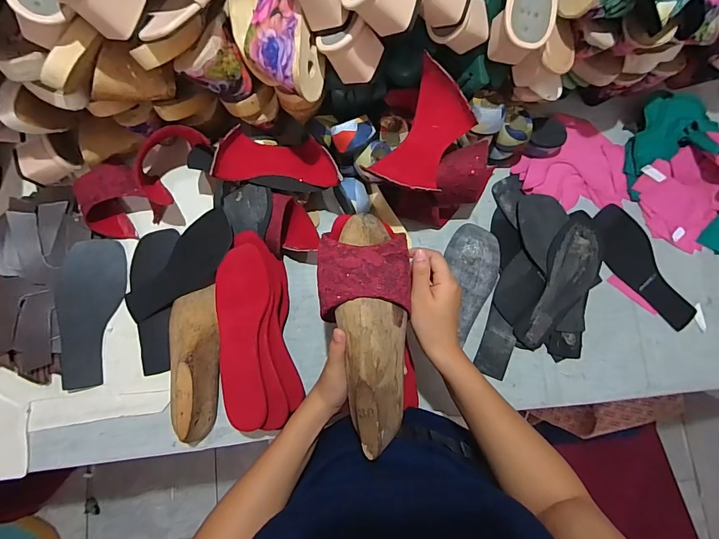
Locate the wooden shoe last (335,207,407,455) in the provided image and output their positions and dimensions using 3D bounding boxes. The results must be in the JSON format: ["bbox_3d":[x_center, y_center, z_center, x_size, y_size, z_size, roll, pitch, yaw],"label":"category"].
[{"bbox_3d":[0.016,0.063,0.388,0.065,0.070,0.232,-5,86,-1],"label":"wooden shoe last"}]

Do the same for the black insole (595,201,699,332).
[{"bbox_3d":[0.428,-0.005,0.591,0.078,0.011,0.201,-34,82,-6],"label":"black insole"}]

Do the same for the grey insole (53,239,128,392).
[{"bbox_3d":[-0.386,0.062,0.561,0.082,0.007,0.207,1,85,-25],"label":"grey insole"}]

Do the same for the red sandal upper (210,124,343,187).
[{"bbox_3d":[-0.112,-0.154,0.544,0.165,0.061,0.082,1,80,-17],"label":"red sandal upper"}]

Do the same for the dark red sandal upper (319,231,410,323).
[{"bbox_3d":[0.005,0.006,0.401,0.094,0.032,0.084,-1,80,0],"label":"dark red sandal upper"}]

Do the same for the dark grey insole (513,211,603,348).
[{"bbox_3d":[0.303,0.017,0.575,0.078,0.016,0.218,25,81,4],"label":"dark grey insole"}]

